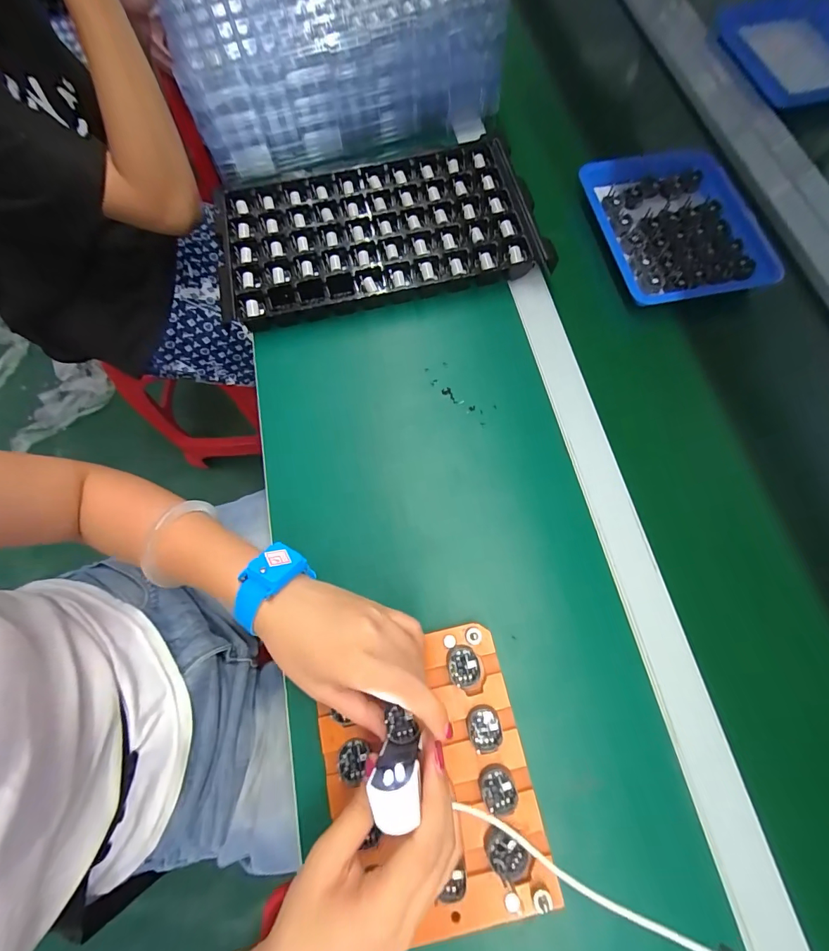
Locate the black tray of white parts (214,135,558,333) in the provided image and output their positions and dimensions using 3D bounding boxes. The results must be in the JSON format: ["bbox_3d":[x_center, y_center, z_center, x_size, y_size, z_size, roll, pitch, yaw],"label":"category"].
[{"bbox_3d":[-0.047,-0.287,0.473,0.356,0.034,0.191,-12,69,-3],"label":"black tray of white parts"}]

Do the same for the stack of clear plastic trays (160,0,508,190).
[{"bbox_3d":[-0.111,-0.531,0.497,0.356,0.111,0.255,-28,71,-9],"label":"stack of clear plastic trays"}]

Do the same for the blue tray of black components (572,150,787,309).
[{"bbox_3d":[0.310,-0.299,0.484,0.177,0.028,0.210,-10,69,-2],"label":"blue tray of black components"}]

